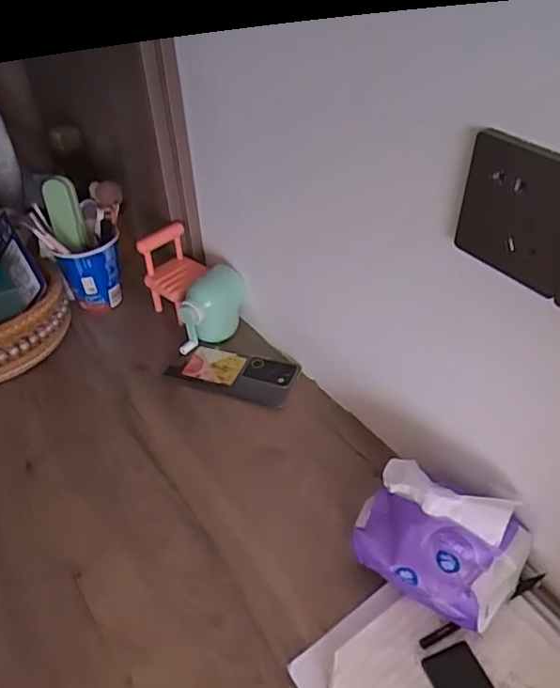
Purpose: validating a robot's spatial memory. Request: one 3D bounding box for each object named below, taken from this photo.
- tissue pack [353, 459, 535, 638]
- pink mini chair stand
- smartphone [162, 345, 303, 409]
[{"bbox_3d":[0.138,0.168,0.514,0.137,0.085,0.102,29,52,33],"label":"tissue pack"},{"bbox_3d":[-0.142,-0.097,0.802,0.070,0.145,0.076,23,48,26],"label":"pink mini chair stand"},{"bbox_3d":[-0.063,0.036,0.738,0.169,0.011,0.070,11,45,18],"label":"smartphone"}]

